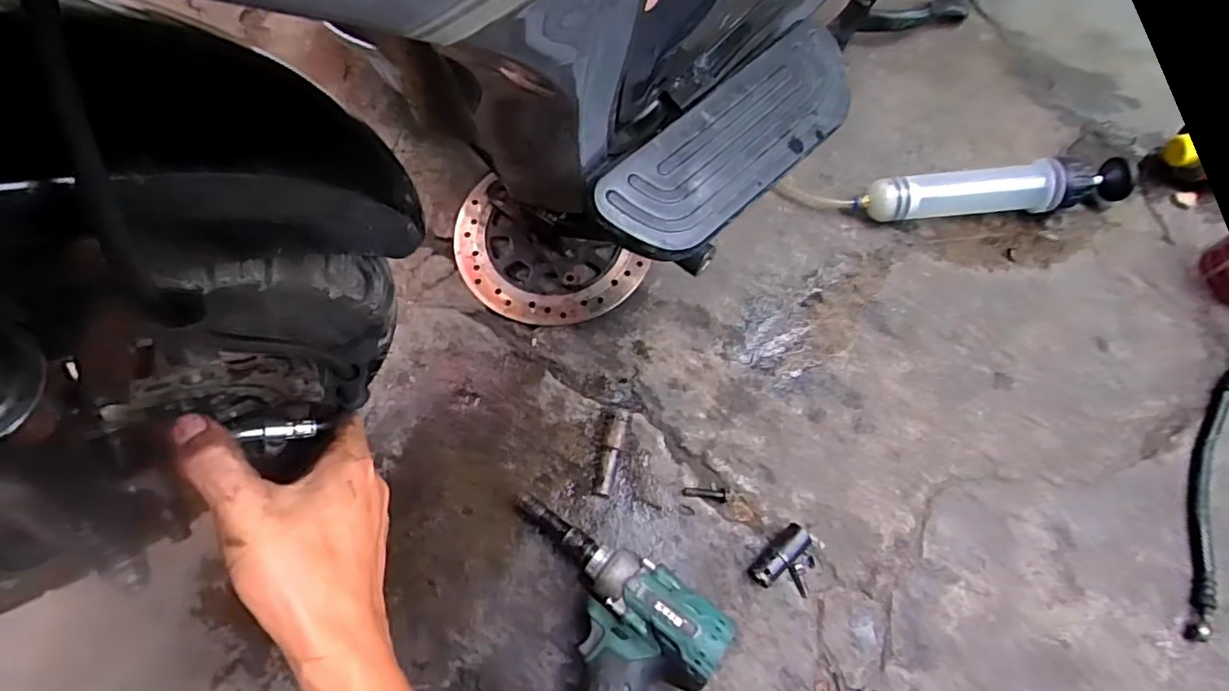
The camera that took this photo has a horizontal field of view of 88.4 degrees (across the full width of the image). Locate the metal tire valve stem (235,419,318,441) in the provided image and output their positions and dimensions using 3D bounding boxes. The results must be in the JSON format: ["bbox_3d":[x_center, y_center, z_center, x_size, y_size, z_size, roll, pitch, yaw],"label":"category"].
[{"bbox_3d":[-0.173,0.044,0.325,0.036,0.006,0.010,-1,65,-30],"label":"metal tire valve stem"}]

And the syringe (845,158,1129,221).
[{"bbox_3d":[0.411,-0.169,0.695,0.277,0.063,0.051,-1,68,0],"label":"syringe"}]

